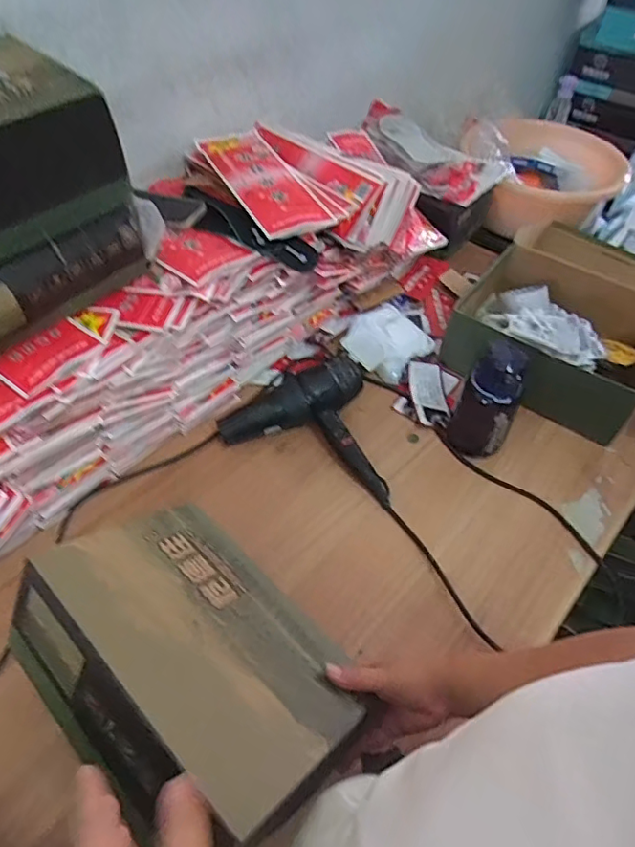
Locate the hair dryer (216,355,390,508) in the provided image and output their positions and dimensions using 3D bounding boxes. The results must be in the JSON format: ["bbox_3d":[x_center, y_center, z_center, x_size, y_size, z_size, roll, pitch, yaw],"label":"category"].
[{"bbox_3d":[0.007,-0.017,0.869,0.279,0.076,0.203,19,51,12],"label":"hair dryer"}]

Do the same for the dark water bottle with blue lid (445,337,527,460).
[{"bbox_3d":[0.263,-0.038,0.839,0.087,0.179,0.070,26,53,17],"label":"dark water bottle with blue lid"}]

